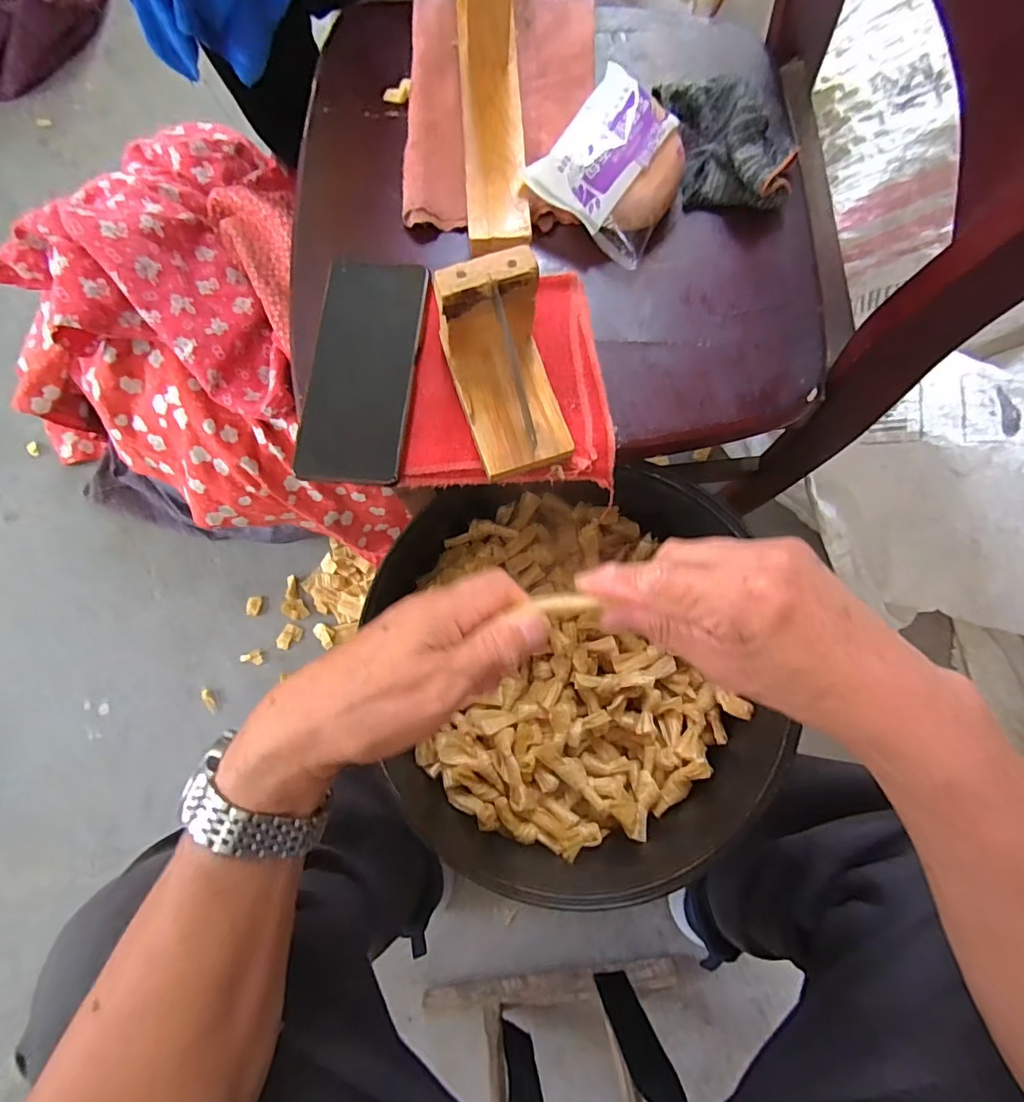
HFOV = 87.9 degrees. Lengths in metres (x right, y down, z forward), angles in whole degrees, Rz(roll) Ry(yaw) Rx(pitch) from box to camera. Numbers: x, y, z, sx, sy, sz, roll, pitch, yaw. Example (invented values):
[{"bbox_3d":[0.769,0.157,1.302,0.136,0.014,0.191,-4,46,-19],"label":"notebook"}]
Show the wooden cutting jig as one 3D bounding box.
[{"bbox_3d":[-0.004,-0.113,0.329,0.063,0.066,0.106,-19,79,-3],"label":"wooden cutting jig"}]

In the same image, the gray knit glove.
[{"bbox_3d":[0.161,-0.305,0.400,0.073,0.035,0.105,-17,79,-2],"label":"gray knit glove"}]

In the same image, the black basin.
[{"bbox_3d":[0.056,0.096,0.436,0.316,0.114,0.354,-7,78,0],"label":"black basin"}]

